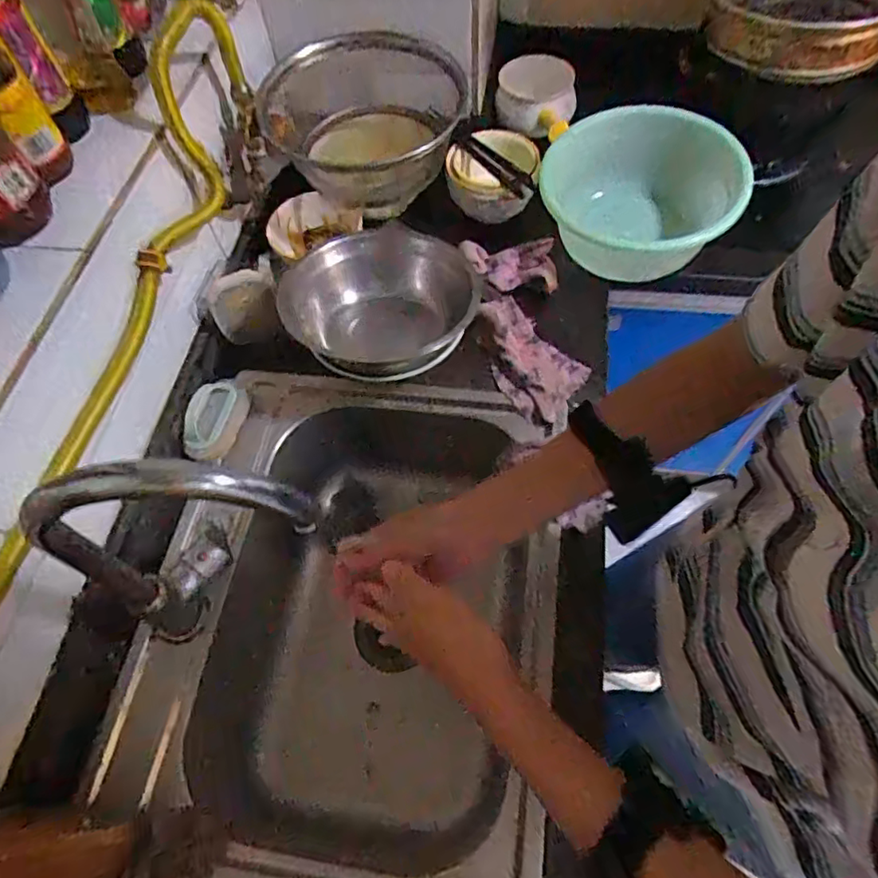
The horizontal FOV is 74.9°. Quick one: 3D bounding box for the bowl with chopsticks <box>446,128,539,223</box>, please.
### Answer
[{"bbox_3d":[0.074,-0.374,0.820,0.121,0.080,0.123,-2,62,3],"label":"bowl with chopsticks"}]

